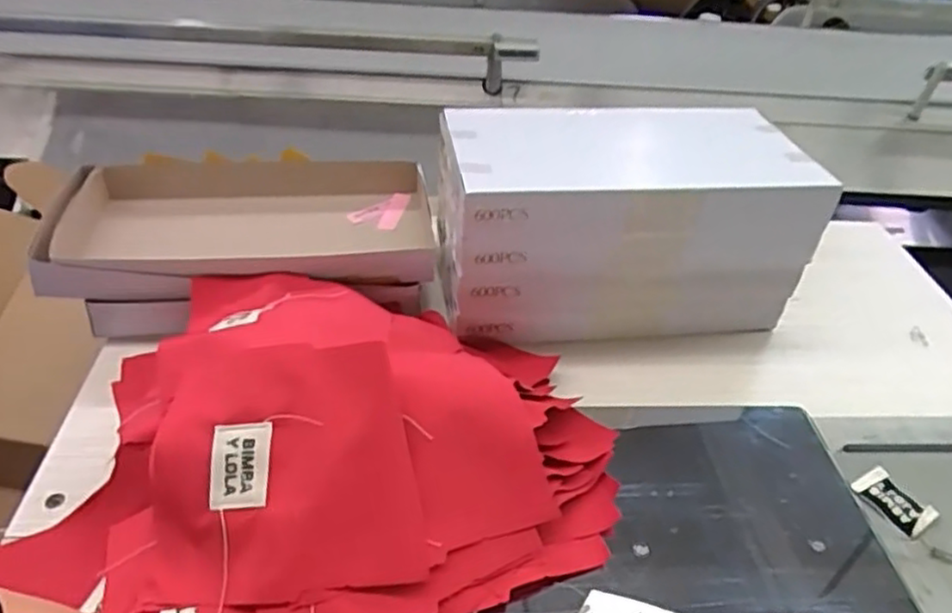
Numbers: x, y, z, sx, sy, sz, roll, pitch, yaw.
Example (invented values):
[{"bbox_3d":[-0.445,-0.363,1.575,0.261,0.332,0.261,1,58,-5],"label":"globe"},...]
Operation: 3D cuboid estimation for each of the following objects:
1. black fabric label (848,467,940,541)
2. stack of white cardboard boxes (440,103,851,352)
[{"bbox_3d":[0.302,0.140,0.497,0.038,0.005,0.051,-20,46,-27],"label":"black fabric label"},{"bbox_3d":[0.125,-0.076,0.639,0.308,0.158,0.159,-4,41,-10],"label":"stack of white cardboard boxes"}]

